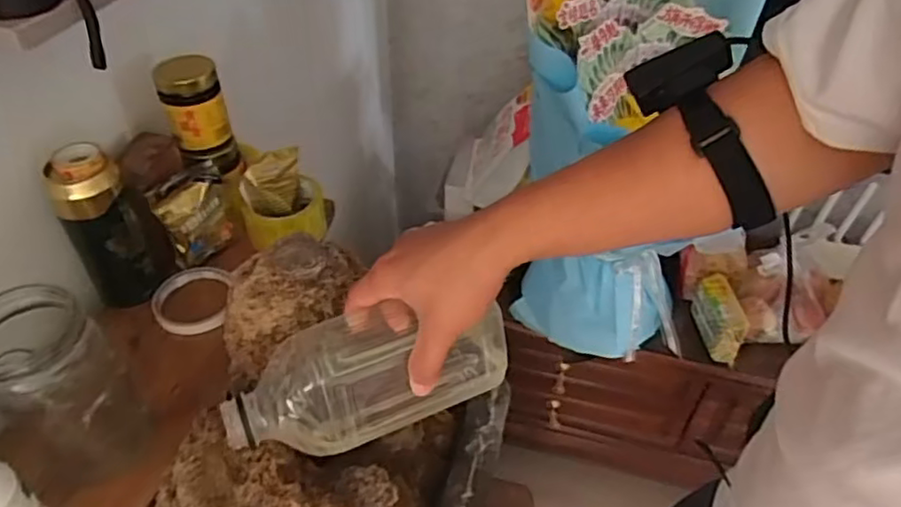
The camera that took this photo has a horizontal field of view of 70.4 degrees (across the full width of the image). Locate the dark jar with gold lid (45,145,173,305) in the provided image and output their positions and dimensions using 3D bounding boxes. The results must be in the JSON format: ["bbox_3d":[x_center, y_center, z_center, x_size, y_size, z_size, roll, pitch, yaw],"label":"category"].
[{"bbox_3d":[-0.332,-0.026,0.638,0.084,0.173,0.062,-24,46,-26],"label":"dark jar with gold lid"}]

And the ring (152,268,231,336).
[{"bbox_3d":[-0.276,0.051,0.680,0.076,0.018,0.083,0,41,0],"label":"ring"}]

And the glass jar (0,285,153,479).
[{"bbox_3d":[-0.308,0.107,0.510,0.080,0.168,0.091,-31,51,-30],"label":"glass jar"}]

